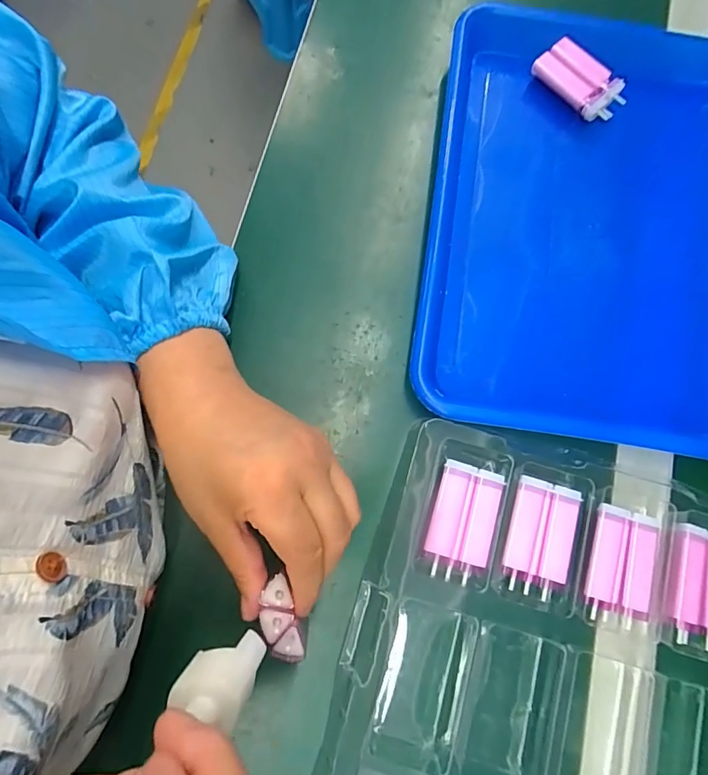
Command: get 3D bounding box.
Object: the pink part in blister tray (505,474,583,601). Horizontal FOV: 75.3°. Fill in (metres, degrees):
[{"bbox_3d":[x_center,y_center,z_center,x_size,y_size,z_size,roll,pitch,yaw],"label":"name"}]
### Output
[{"bbox_3d":[0.117,0.095,0.292,0.039,0.016,0.068,15,78,0],"label":"pink part in blister tray"}]

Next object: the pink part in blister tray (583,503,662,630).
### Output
[{"bbox_3d":[0.167,0.111,0.287,0.041,0.009,0.069,15,78,0],"label":"pink part in blister tray"}]

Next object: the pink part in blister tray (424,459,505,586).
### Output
[{"bbox_3d":[0.068,0.083,0.282,0.039,0.008,0.068,15,78,0],"label":"pink part in blister tray"}]

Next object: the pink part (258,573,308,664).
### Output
[{"bbox_3d":[-0.036,0.117,0.231,0.020,0.006,0.042,-16,90,-3],"label":"pink part"}]

